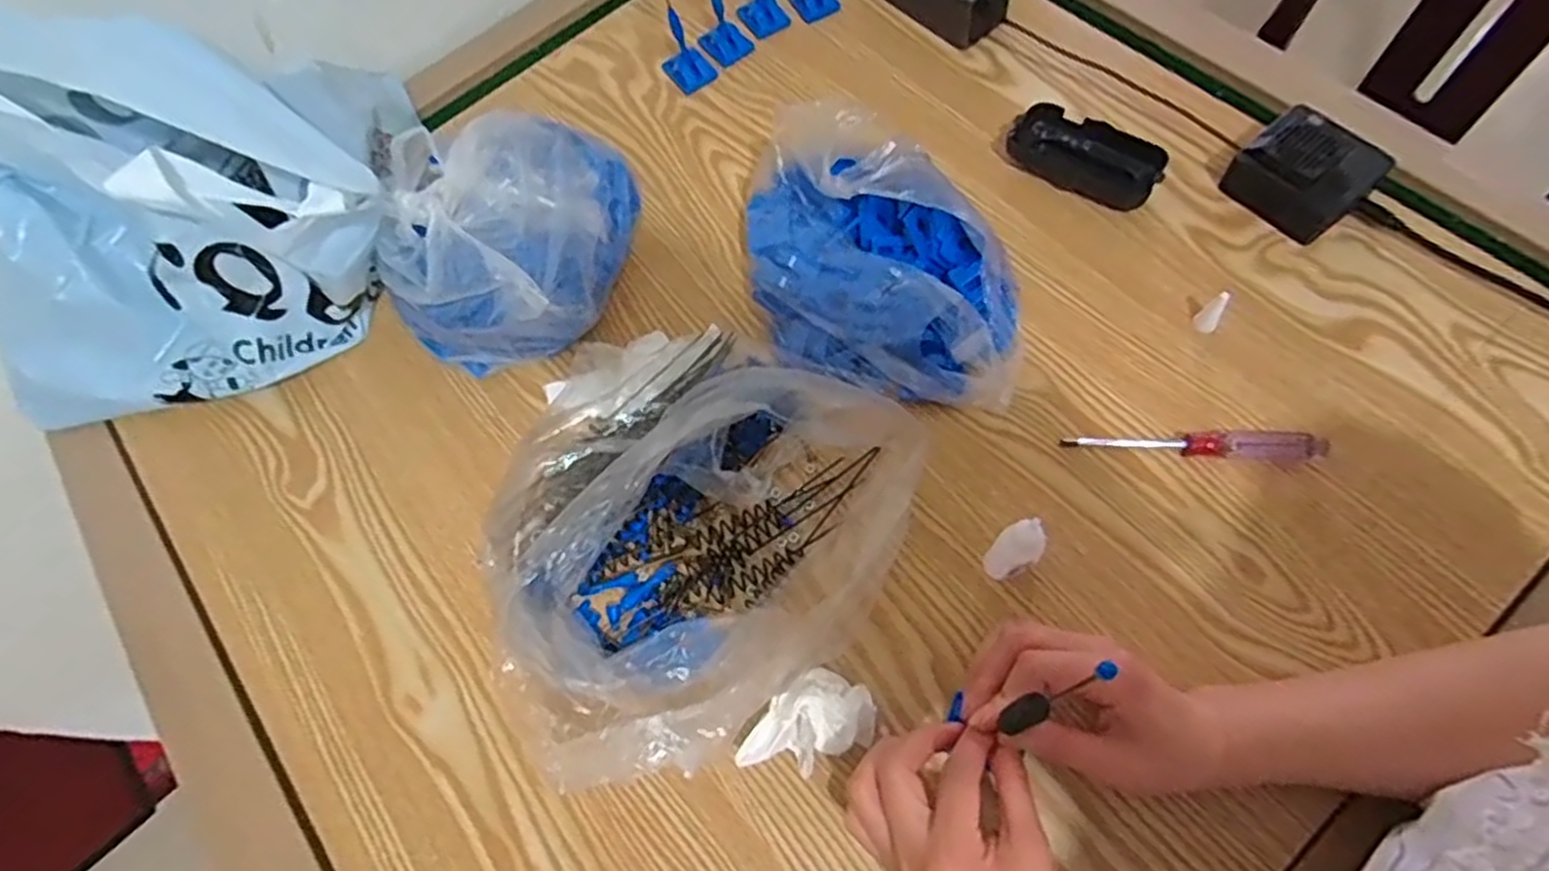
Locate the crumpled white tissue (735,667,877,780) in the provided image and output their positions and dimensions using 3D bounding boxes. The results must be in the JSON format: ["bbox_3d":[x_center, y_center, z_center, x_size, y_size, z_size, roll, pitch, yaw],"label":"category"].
[{"bbox_3d":[0.017,0.162,0.436,0.077,0.026,0.045,-25,65,-5],"label":"crumpled white tissue"}]

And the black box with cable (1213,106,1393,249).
[{"bbox_3d":[0.370,-0.185,0.539,0.071,0.043,0.080,-40,67,-12],"label":"black box with cable"}]

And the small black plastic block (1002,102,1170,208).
[{"bbox_3d":[0.230,-0.209,0.578,0.109,0.029,0.049,34,73,14],"label":"small black plastic block"}]

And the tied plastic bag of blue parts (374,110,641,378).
[{"bbox_3d":[-0.186,-0.140,0.554,0.157,0.104,0.167,0,65,7],"label":"tied plastic bag of blue parts"}]

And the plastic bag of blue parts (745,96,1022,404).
[{"bbox_3d":[0.066,-0.112,0.511,0.211,0.108,0.141,24,70,17],"label":"plastic bag of blue parts"}]

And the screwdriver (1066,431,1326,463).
[{"bbox_3d":[0.260,0.004,0.486,0.149,0.019,0.021,1,68,16],"label":"screwdriver"}]

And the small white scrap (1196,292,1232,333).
[{"bbox_3d":[0.288,-0.081,0.509,0.010,0.034,0.014,-41,67,-12],"label":"small white scrap"}]

